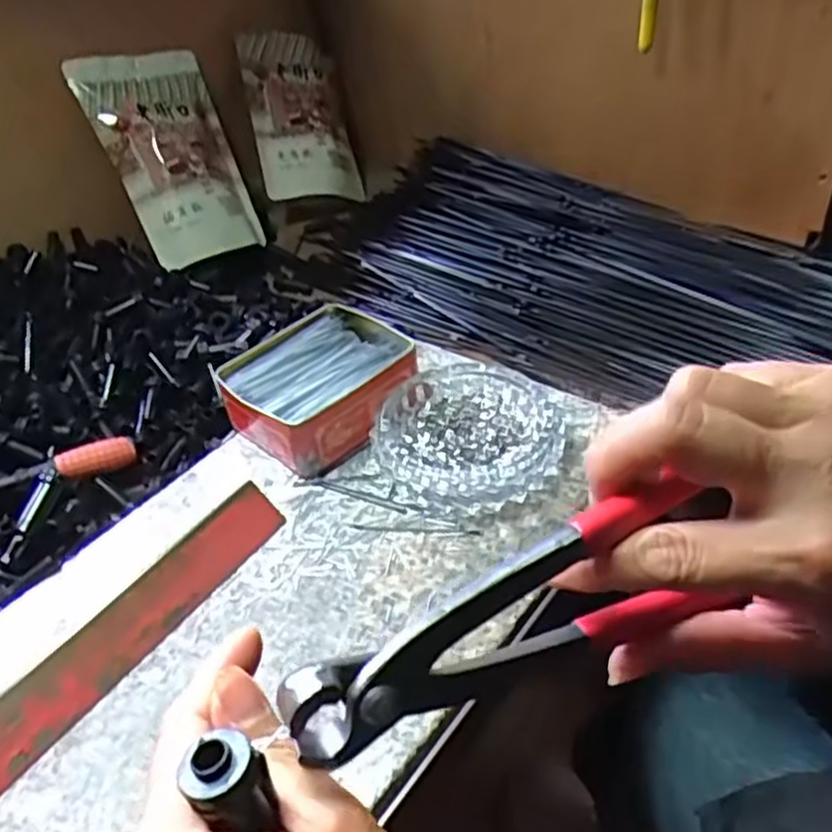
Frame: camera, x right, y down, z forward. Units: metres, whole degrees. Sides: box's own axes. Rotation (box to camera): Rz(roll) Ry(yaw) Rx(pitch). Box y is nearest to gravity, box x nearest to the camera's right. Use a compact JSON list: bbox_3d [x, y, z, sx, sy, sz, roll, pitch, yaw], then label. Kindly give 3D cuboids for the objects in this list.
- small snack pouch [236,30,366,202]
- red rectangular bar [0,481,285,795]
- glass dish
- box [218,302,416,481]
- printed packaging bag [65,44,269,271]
[{"bbox_3d":[-0.128,-0.334,0.849,0.116,0.183,0.027,-12,-4,-29],"label":"small snack pouch"},{"bbox_3d":[-0.163,0.118,0.420,0.027,0.026,0.227,22,47,30],"label":"red rectangular bar"},{"bbox_3d":[0.032,0.015,0.511,0.122,0.032,0.113,-4,40,3],"label":"glass dish"},{"bbox_3d":[-0.069,-0.023,0.559,0.108,0.048,0.128,30,52,36],"label":"box"},{"bbox_3d":[-0.234,-0.258,0.753,0.130,0.209,0.031,-31,5,-38],"label":"printed packaging bag"}]

